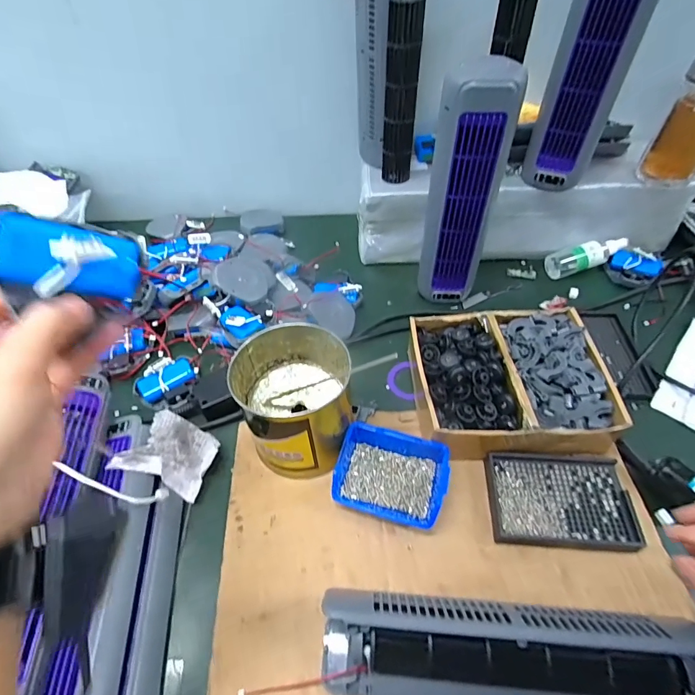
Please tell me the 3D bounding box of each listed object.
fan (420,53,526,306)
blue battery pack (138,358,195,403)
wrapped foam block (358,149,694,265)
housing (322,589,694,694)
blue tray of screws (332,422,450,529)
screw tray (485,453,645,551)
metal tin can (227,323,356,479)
[{"bbox_3d":[0.143,-0.182,0.521,0.083,0.287,0.052,-6,51,-3],"label":"fan"},{"bbox_3d":[-0.232,0.043,0.531,0.069,0.014,0.038,-31,56,-22],"label":"blue battery pack"},{"bbox_3d":[0.272,-0.228,0.679,0.515,0.125,0.170,-6,51,-4],"label":"wrapped foam block"},{"bbox_3d":[0.129,0.244,0.319,0.296,0.073,0.079,2,50,7],"label":"housing"},{"bbox_3d":[0.046,0.135,0.438,0.111,0.048,0.084,12,52,11],"label":"blue tray of screws"},{"bbox_3d":[0.220,0.158,0.432,0.135,0.027,0.094,3,51,4],"label":"screw tray"},{"bbox_3d":[-0.058,0.057,0.450,0.119,0.102,0.132,4,51,4],"label":"metal tin can"}]

